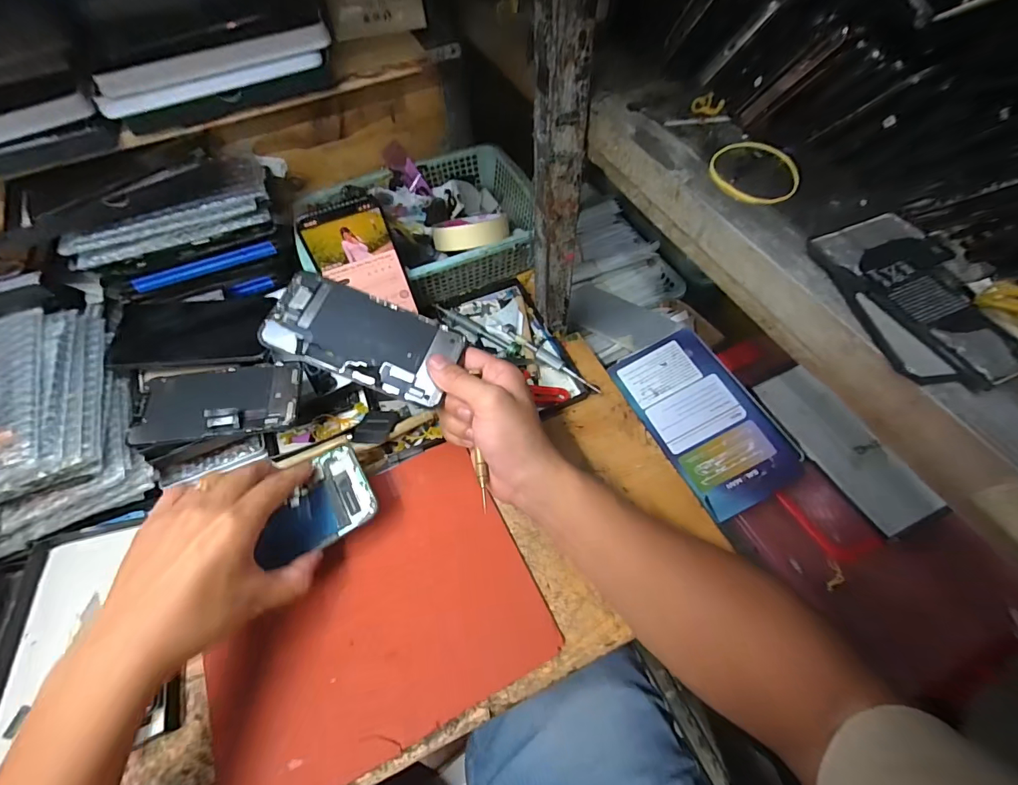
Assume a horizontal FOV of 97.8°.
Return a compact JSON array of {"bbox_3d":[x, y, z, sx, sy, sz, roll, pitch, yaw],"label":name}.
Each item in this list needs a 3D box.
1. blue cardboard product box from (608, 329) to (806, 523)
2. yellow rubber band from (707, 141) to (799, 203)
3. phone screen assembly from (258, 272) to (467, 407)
[{"bbox_3d":[0.197,0.019,0.441,0.108,0.022,0.182,-24,60,-11],"label":"blue cardboard product box"},{"bbox_3d":[0.142,-0.130,0.260,0.047,0.006,0.055,-26,61,-12],"label":"yellow rubber band"},{"bbox_3d":[-0.112,-0.043,0.346,0.142,0.009,0.069,22,68,-5],"label":"phone screen assembly"}]

